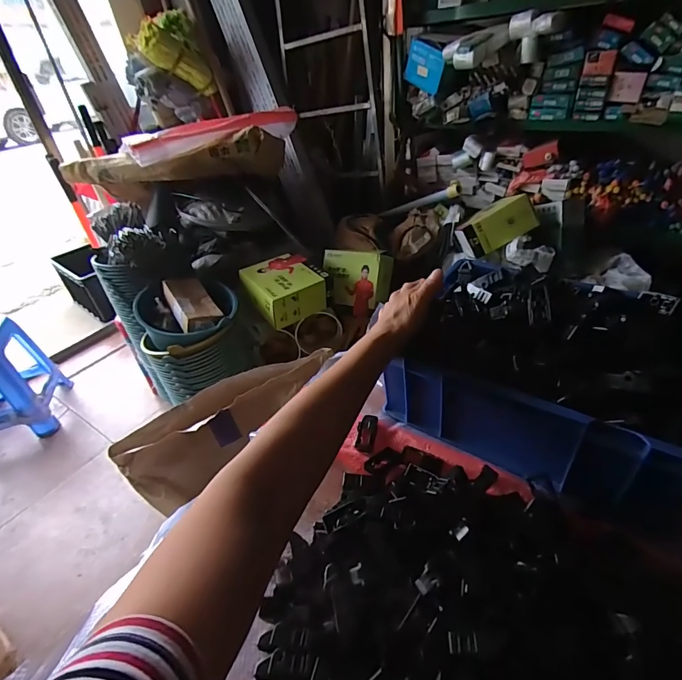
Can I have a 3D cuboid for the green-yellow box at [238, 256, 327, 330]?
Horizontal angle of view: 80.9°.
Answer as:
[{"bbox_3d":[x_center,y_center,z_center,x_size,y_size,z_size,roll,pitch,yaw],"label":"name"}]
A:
[{"bbox_3d":[-0.201,-0.177,1.407,0.247,0.137,0.236,-26,40,-24],"label":"green-yellow box"}]

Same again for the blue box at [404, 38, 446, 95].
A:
[{"bbox_3d":[0.318,-1.037,1.521,0.162,0.148,0.026,39,61,14],"label":"blue box"}]

